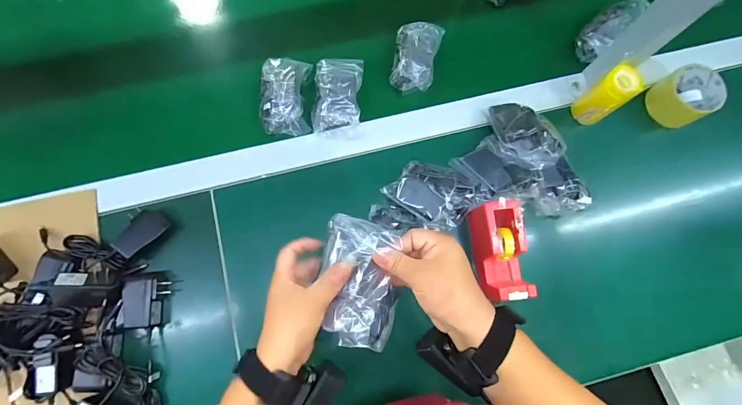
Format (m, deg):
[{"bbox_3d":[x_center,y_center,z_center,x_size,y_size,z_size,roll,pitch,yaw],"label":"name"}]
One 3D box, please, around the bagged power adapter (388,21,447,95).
[{"bbox_3d":[0.074,-0.242,0.587,0.069,0.031,0.124,14,77,2],"label":"bagged power adapter"}]

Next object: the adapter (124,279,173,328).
[{"bbox_3d":[-0.310,0.137,0.497,0.056,0.037,0.068,-2,77,-2],"label":"adapter"}]

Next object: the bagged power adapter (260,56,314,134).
[{"bbox_3d":[-0.137,-0.173,0.573,0.071,0.042,0.128,0,77,-1],"label":"bagged power adapter"}]

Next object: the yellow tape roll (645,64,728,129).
[{"bbox_3d":[0.500,-0.169,0.563,0.088,0.056,0.081,0,77,-1],"label":"yellow tape roll"}]

